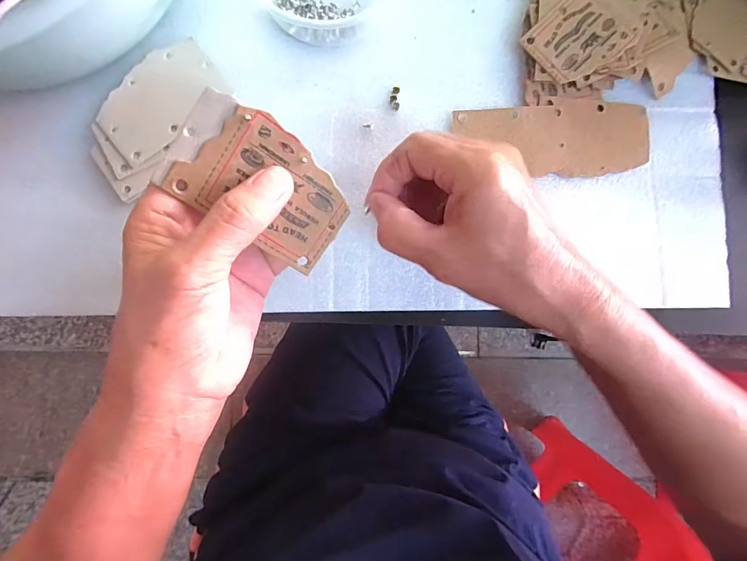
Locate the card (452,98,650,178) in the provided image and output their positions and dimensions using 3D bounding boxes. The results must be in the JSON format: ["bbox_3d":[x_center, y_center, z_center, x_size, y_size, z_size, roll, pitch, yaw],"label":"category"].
[{"bbox_3d":[0.126,-0.100,0.285,0.137,0.004,0.054,-1,86,-3],"label":"card"}]

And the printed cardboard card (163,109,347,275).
[{"bbox_3d":[-0.050,-0.044,0.196,0.076,0.004,0.052,34,100,-19],"label":"printed cardboard card"}]

